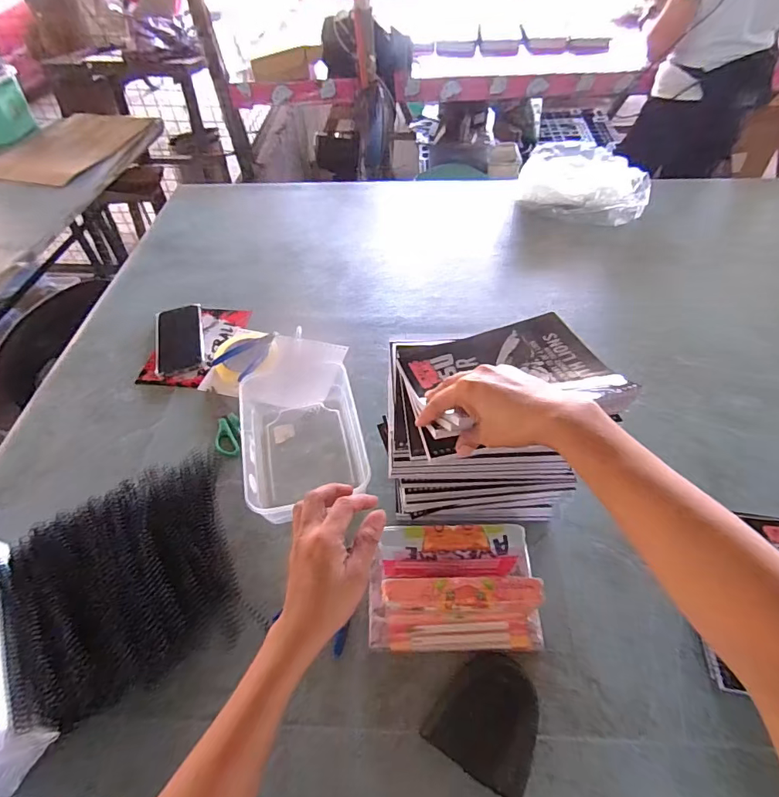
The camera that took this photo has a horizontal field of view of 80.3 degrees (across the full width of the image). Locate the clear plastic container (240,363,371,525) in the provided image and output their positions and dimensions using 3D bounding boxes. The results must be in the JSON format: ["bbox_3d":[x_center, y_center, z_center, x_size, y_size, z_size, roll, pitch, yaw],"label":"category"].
[{"bbox_3d":[-0.120,0.059,0.659,0.158,0.072,0.218,-13,51,-7],"label":"clear plastic container"}]

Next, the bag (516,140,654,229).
[{"bbox_3d":[0.440,-0.496,1.049,0.281,0.071,0.234,13,53,12],"label":"bag"}]

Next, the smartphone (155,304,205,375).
[{"bbox_3d":[-0.374,-0.110,0.823,0.079,0.011,0.167,-14,53,-9],"label":"smartphone"}]

